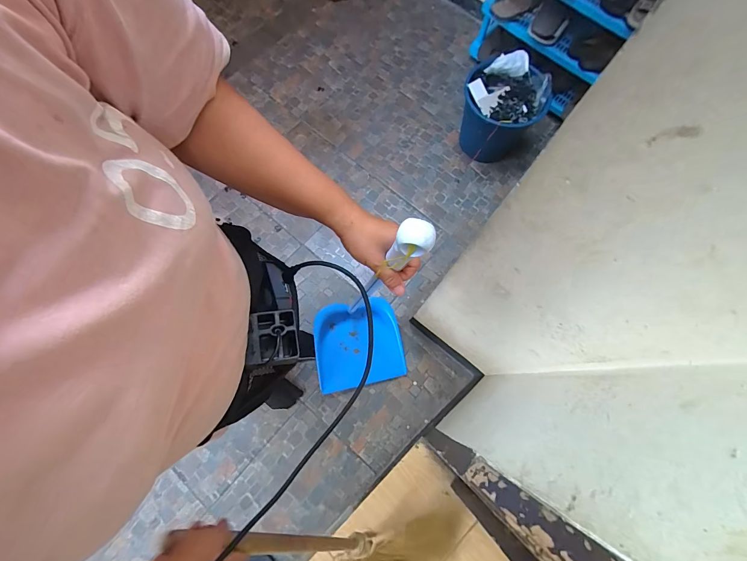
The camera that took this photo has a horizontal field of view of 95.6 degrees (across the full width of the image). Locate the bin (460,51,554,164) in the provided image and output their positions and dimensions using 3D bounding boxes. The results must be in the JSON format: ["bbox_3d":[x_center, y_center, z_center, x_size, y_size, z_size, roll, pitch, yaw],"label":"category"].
[{"bbox_3d":[0.455,-0.599,1.250,0.250,0.270,0.304,32,76,7],"label":"bin"}]

